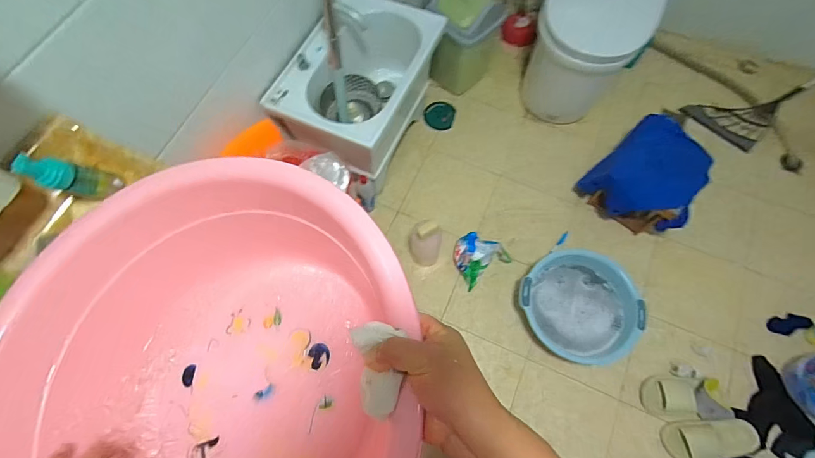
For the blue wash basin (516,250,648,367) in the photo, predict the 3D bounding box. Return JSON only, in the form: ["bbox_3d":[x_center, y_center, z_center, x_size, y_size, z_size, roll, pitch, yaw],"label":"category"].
[{"bbox_3d":[0.584,0.269,1.289,0.348,0.137,0.388,-35,72,-11],"label":"blue wash basin"}]

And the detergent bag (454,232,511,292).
[{"bbox_3d":[0.258,0.103,1.415,0.179,0.093,0.172,-36,72,-12],"label":"detergent bag"}]

